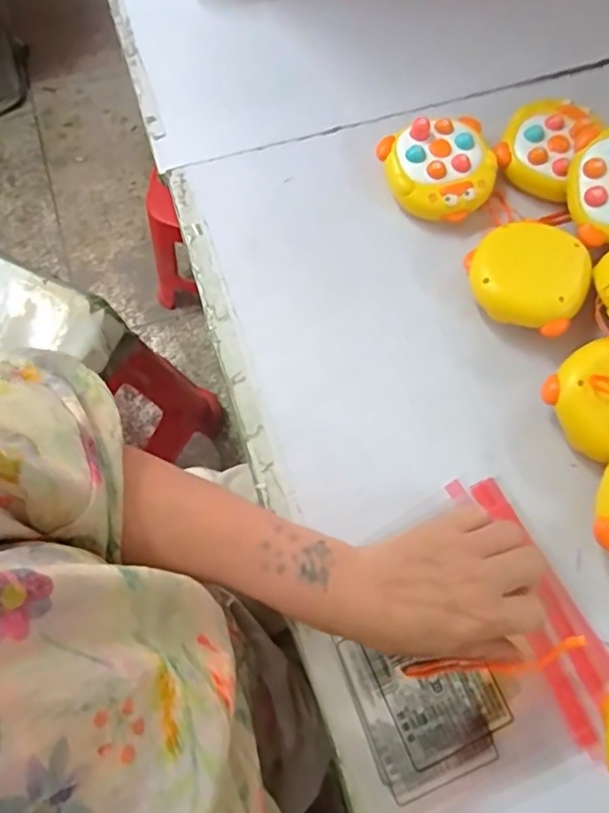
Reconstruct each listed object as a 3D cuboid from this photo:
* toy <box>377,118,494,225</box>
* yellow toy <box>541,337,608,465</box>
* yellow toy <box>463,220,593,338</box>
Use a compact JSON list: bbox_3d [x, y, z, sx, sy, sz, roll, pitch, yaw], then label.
[{"bbox_3d":[0.109,-0.188,0.453,0.082,0.024,0.078,0,74,-1],"label":"toy"},{"bbox_3d":[0.213,-0.006,0.397,0.077,0.040,0.075,-30,77,-9],"label":"yellow toy"},{"bbox_3d":[0.170,-0.098,0.428,0.076,0.025,0.086,-43,79,-11],"label":"yellow toy"}]

